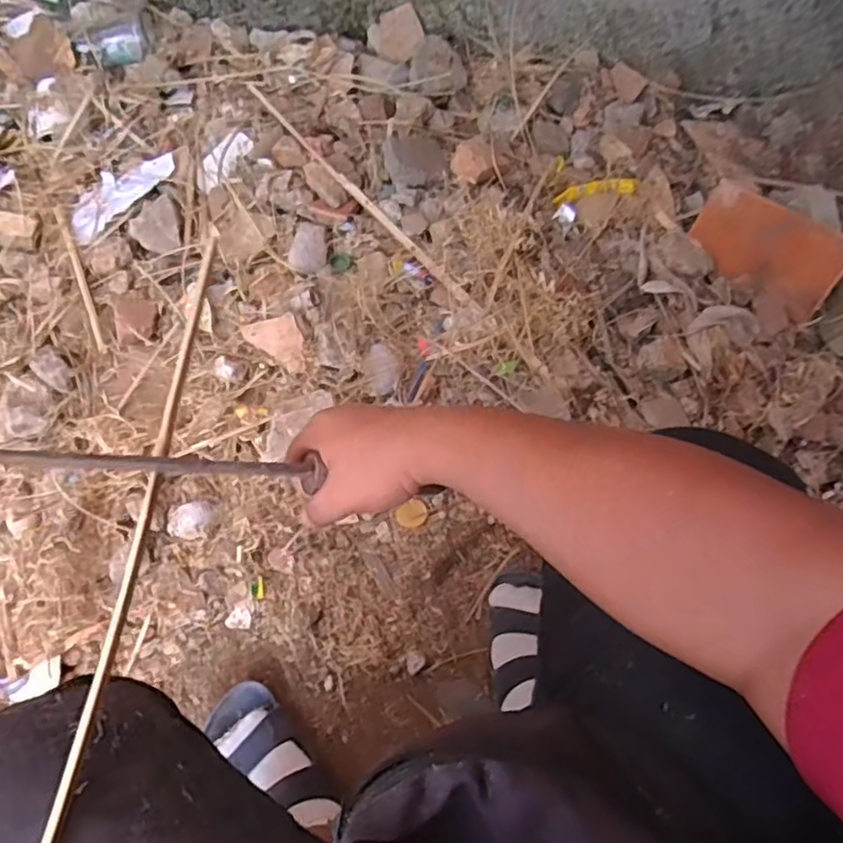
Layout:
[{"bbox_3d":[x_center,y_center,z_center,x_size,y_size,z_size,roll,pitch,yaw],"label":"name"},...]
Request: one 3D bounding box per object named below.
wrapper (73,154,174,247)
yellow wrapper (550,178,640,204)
[{"bbox_3d":[-0.458,-0.345,0.959,0.093,0.021,0.187,32,67,13],"label":"wrapper"},{"bbox_3d":[0.268,-0.354,0.984,0.123,0.010,0.035,-5,66,14],"label":"yellow wrapper"}]

